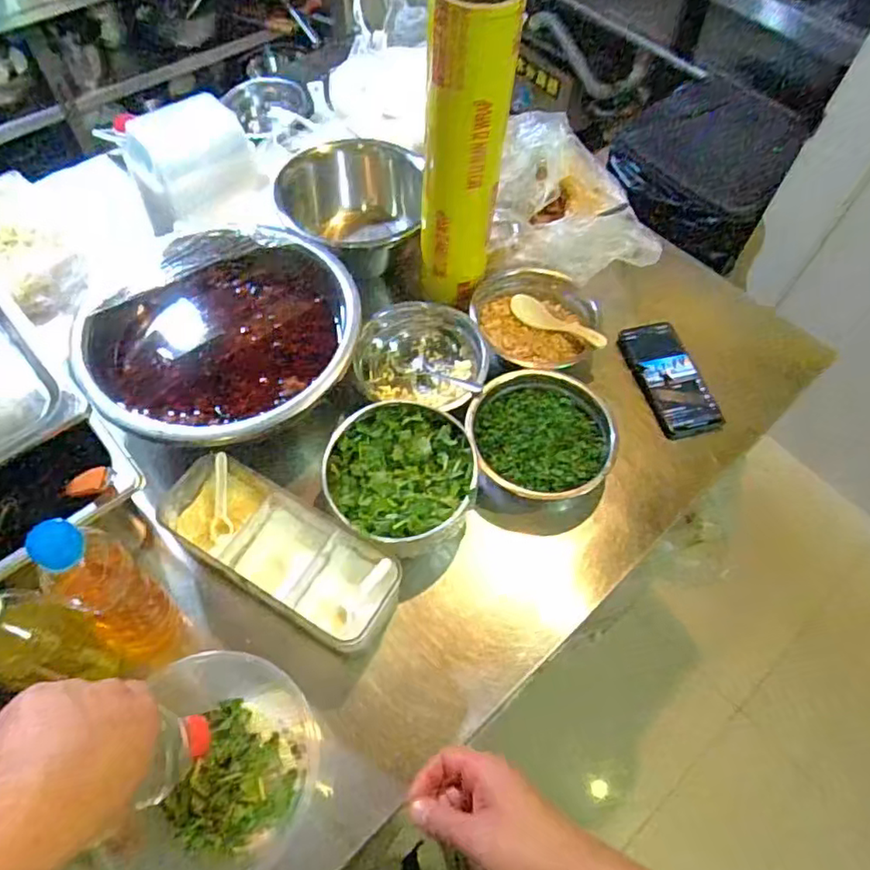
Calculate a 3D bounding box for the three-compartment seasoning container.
[{"bbox_3d":[-0.152,0.114,0.606,0.241,0.060,0.098,29,63,14],"label":"three-compartment seasoning container"}]

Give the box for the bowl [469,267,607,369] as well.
[{"bbox_3d":[0.132,-0.149,0.785,0.165,0.065,0.164,1,60,-2],"label":"bowl"}]

